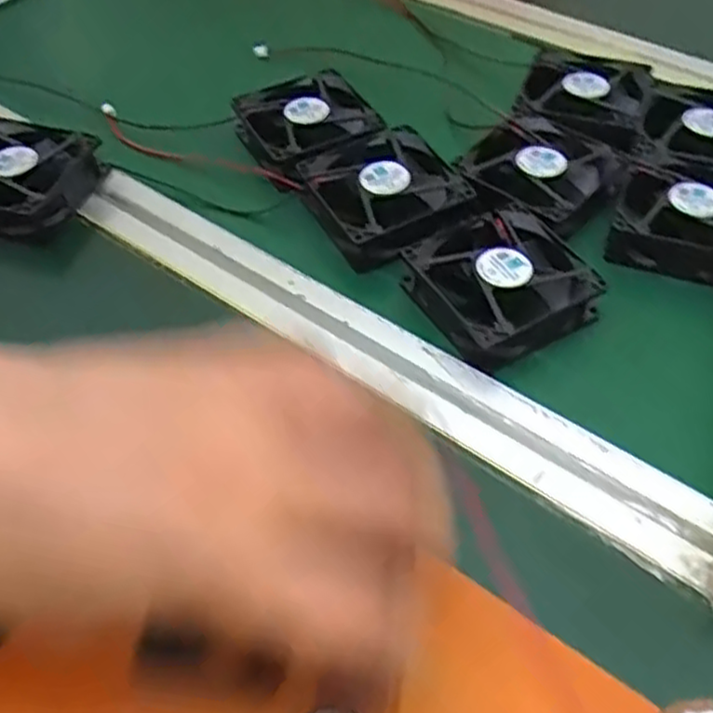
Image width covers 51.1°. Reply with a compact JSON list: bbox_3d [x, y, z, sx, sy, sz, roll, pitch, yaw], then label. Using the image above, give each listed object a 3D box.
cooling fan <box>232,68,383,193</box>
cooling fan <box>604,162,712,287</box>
[{"bbox_3d":[-0.031,-0.148,0.486,0.080,0.027,0.081,-21,53,-17],"label":"cooling fan"},{"bbox_3d":[0.191,-0.081,0.423,0.079,0.020,0.079,18,52,14],"label":"cooling fan"}]

